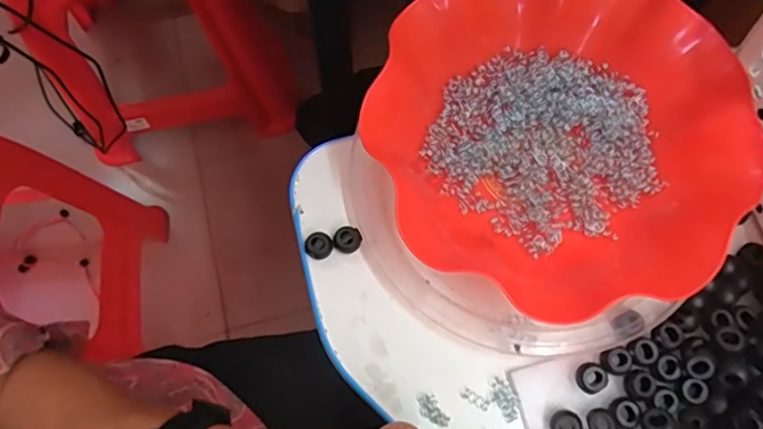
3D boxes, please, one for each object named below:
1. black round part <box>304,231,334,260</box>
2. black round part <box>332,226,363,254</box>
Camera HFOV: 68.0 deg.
[{"bbox_3d":[-0.041,0.021,0.369,0.017,0.008,0.017,0,71,1],"label":"black round part"},{"bbox_3d":[-0.022,0.016,0.370,0.018,0.007,0.017,0,71,1],"label":"black round part"}]

